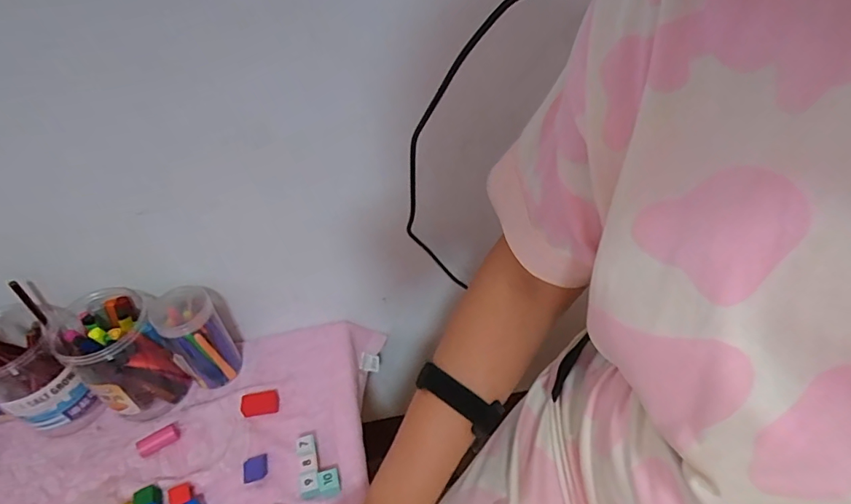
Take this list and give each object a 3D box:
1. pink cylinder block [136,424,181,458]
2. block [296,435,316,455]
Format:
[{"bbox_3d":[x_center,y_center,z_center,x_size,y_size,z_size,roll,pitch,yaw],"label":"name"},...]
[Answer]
[{"bbox_3d":[-0.320,0.228,0.572,0.044,0.023,0.022,-29,50,-22],"label":"pink cylinder block"},{"bbox_3d":[-0.135,0.224,0.544,0.020,0.023,0.022,-13,45,-9],"label":"block"}]

